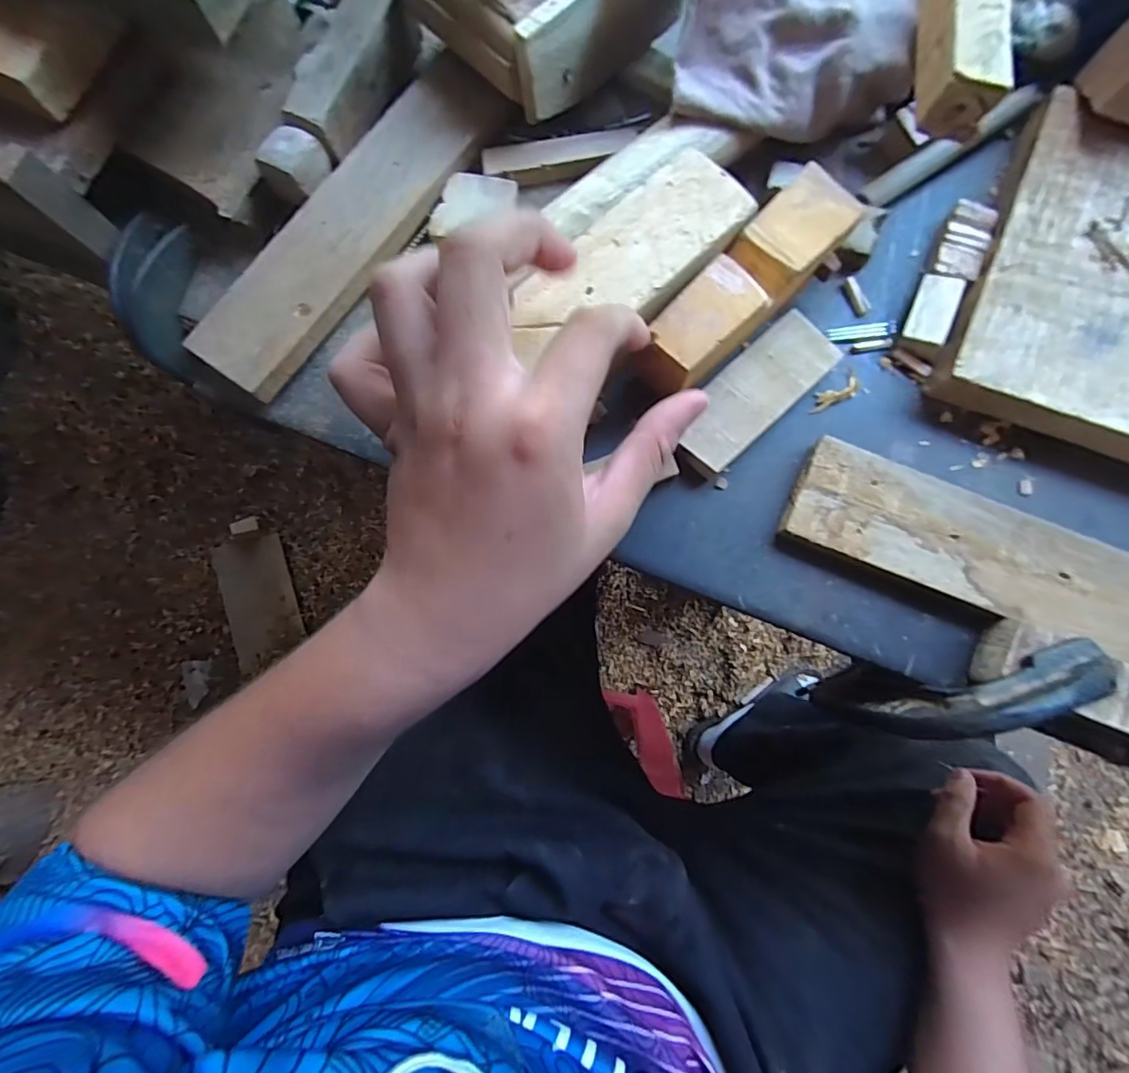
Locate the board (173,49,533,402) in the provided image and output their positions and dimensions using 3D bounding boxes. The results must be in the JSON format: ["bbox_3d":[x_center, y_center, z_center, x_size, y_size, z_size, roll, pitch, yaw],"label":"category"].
[{"bbox_3d":[-0.100,-0.151,0.246,0.053,0.012,0.187,36,85,2],"label":"board"}]

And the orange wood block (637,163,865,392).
[{"bbox_3d":[0.078,-0.106,0.225,0.032,0.027,0.111,43,85,3],"label":"orange wood block"}]

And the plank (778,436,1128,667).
[{"bbox_3d":[0.249,0.036,0.216,0.311,0.009,0.047,23,86,3],"label":"plank"}]

